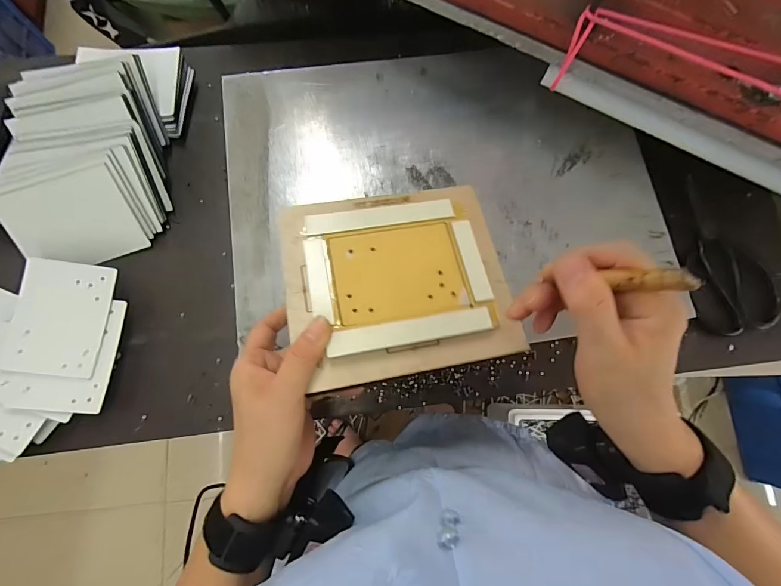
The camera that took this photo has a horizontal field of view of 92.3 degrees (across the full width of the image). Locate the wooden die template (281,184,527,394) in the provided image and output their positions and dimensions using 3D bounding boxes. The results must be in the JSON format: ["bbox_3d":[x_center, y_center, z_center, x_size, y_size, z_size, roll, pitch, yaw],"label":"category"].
[{"bbox_3d":[0.006,-0.014,0.302,0.172,0.015,0.154,-10,71,-8],"label":"wooden die template"}]

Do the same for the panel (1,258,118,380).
[{"bbox_3d":[-0.299,0.022,0.340,0.076,0.008,0.101,7,85,-5],"label":"panel"}]

